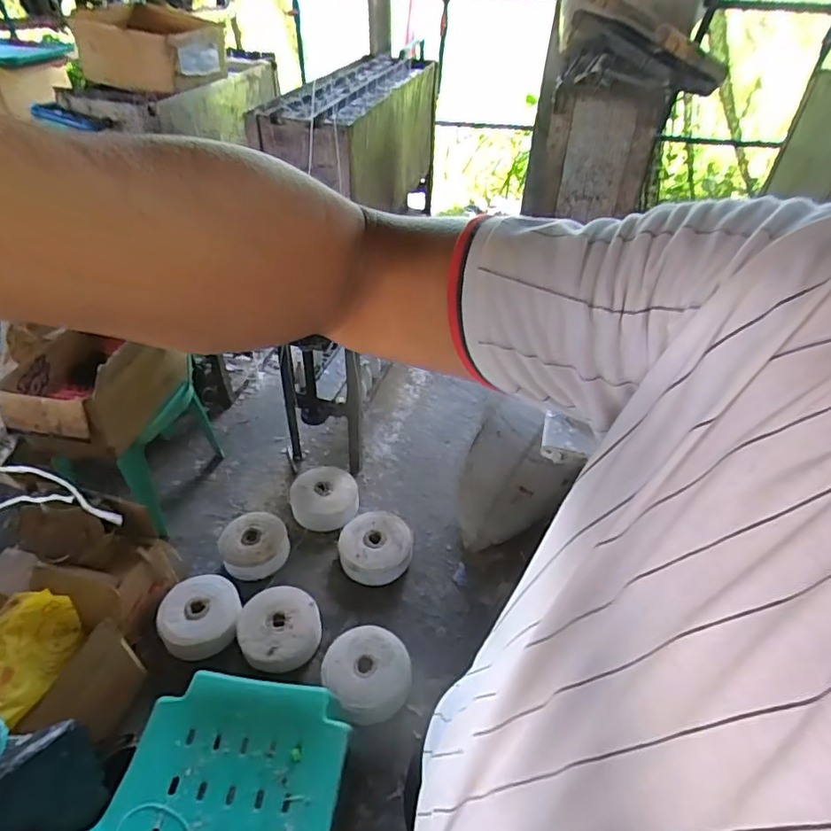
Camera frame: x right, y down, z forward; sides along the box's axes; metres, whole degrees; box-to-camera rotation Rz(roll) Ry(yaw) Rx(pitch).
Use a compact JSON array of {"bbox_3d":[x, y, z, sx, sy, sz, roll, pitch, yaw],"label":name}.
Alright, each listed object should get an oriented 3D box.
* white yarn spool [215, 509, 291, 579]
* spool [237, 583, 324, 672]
[{"bbox_3d":[-0.479,0.387,1.611,0.189,0.117,0.175,1,43,-1],"label":"white yarn spool"},{"bbox_3d":[-0.366,0.573,1.462,0.205,0.097,0.207,1,43,-1],"label":"spool"}]

